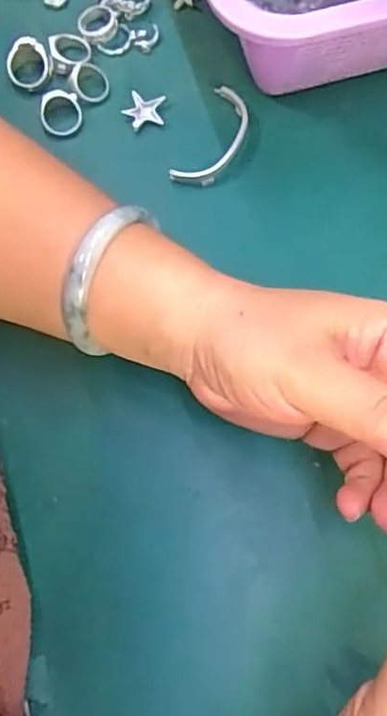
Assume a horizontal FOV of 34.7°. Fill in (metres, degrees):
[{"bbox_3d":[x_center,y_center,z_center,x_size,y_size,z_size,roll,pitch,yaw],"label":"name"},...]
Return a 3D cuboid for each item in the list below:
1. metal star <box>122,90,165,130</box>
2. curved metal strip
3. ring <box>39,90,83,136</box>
[{"bbox_3d":[-0.028,-0.140,0.351,0.022,0.005,0.020,0,74,2],"label":"metal star"},{"bbox_3d":[0.012,-0.121,0.344,0.026,0.007,0.063,24,76,9],"label":"curved metal strip"},{"bbox_3d":[-0.075,-0.139,0.350,0.023,0.004,0.025,0,92,-3],"label":"ring"}]

